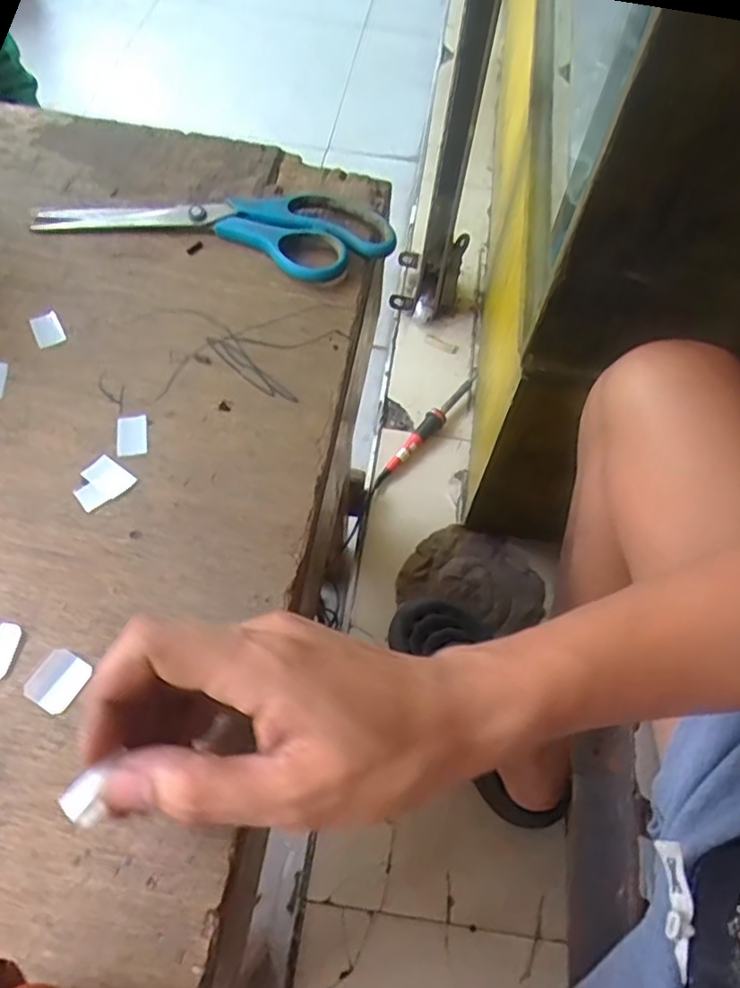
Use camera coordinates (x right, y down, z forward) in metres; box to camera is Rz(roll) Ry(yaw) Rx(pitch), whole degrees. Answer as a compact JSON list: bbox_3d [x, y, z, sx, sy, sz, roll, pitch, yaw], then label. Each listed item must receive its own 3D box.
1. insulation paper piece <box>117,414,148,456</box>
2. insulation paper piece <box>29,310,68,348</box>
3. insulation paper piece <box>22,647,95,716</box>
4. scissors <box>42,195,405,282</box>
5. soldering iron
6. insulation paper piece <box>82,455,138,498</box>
[{"bbox_3d":[-0.128,-0.032,0.342,0.016,0.004,0.025,-7,64,-6],"label":"insulation paper piece"},{"bbox_3d":[-0.189,-0.097,0.371,0.016,0.005,0.023,-23,65,-17],"label":"insulation paper piece"},{"bbox_3d":[-0.137,0.081,0.277,0.023,0.004,0.024,27,62,10],"label":"insulation paper piece"},{"bbox_3d":[-0.099,-0.183,0.420,0.226,0.014,0.076,14,60,3],"label":"scissors"},{"bbox_3d":[0.082,-0.097,0.935,0.029,0.026,0.260,39,65,16],"label":"soldering iron"},{"bbox_3d":[-0.136,-0.010,0.327,0.024,0.004,0.017,36,64,15],"label":"insulation paper piece"}]

